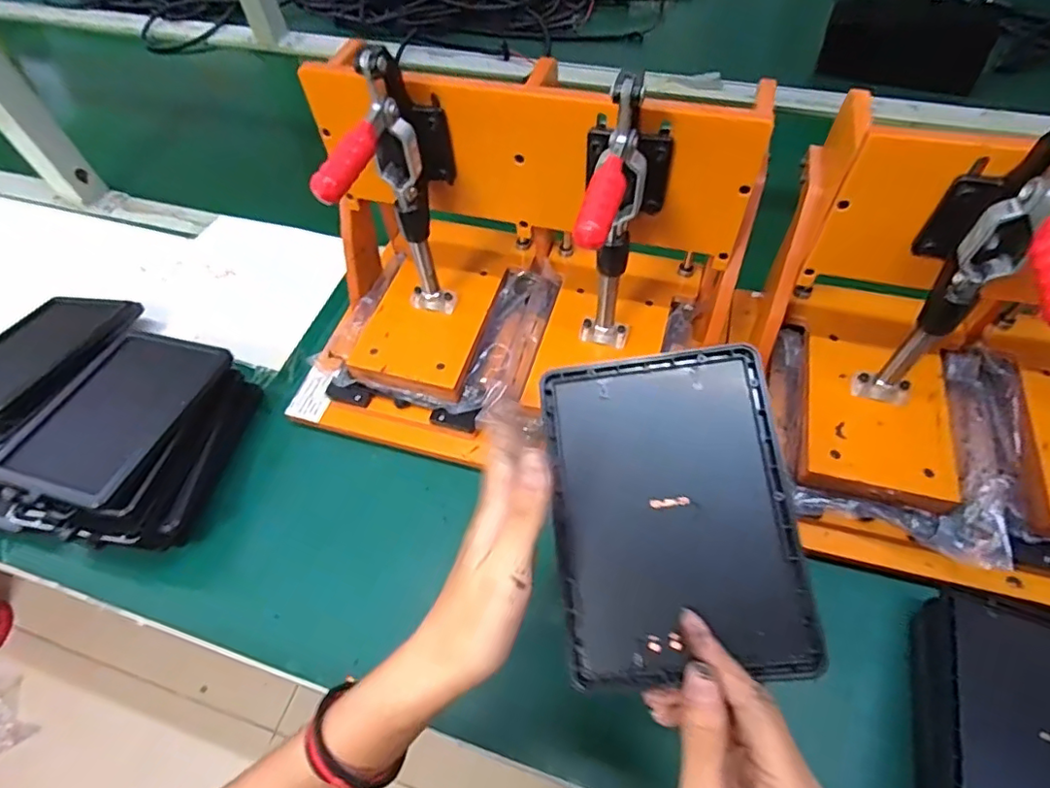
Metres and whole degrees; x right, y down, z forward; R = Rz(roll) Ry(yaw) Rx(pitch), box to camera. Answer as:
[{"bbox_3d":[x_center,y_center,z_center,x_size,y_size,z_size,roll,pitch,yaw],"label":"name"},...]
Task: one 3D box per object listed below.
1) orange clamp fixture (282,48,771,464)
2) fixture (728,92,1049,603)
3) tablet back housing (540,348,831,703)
[{"bbox_3d":[-0.019,-0.103,0.452,0.361,0.248,0.213,10,58,10],"label":"orange clamp fixture"},{"bbox_3d":[0.346,-0.018,0.371,0.353,0.241,0.226,12,58,11],"label":"fixture"},{"bbox_3d":[0.075,0.058,0.289,0.118,0.006,0.161,-8,72,8],"label":"tablet back housing"}]

